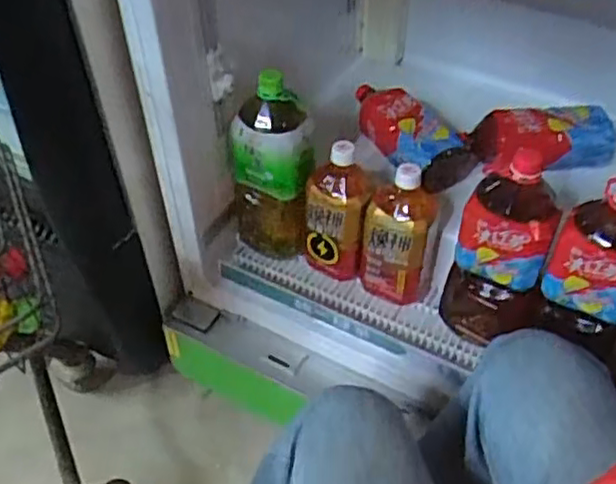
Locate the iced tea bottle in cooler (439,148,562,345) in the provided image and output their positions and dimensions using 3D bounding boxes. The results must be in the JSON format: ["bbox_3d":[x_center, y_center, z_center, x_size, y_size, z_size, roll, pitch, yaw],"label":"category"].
[{"bbox_3d":[0.239,0.016,0.849,0.113,0.278,0.086,8,48,7],"label":"iced tea bottle in cooler"}]

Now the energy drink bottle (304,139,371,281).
[{"bbox_3d":[0.046,-0.050,0.972,0.093,0.229,0.077,19,41,17],"label":"energy drink bottle"}]

